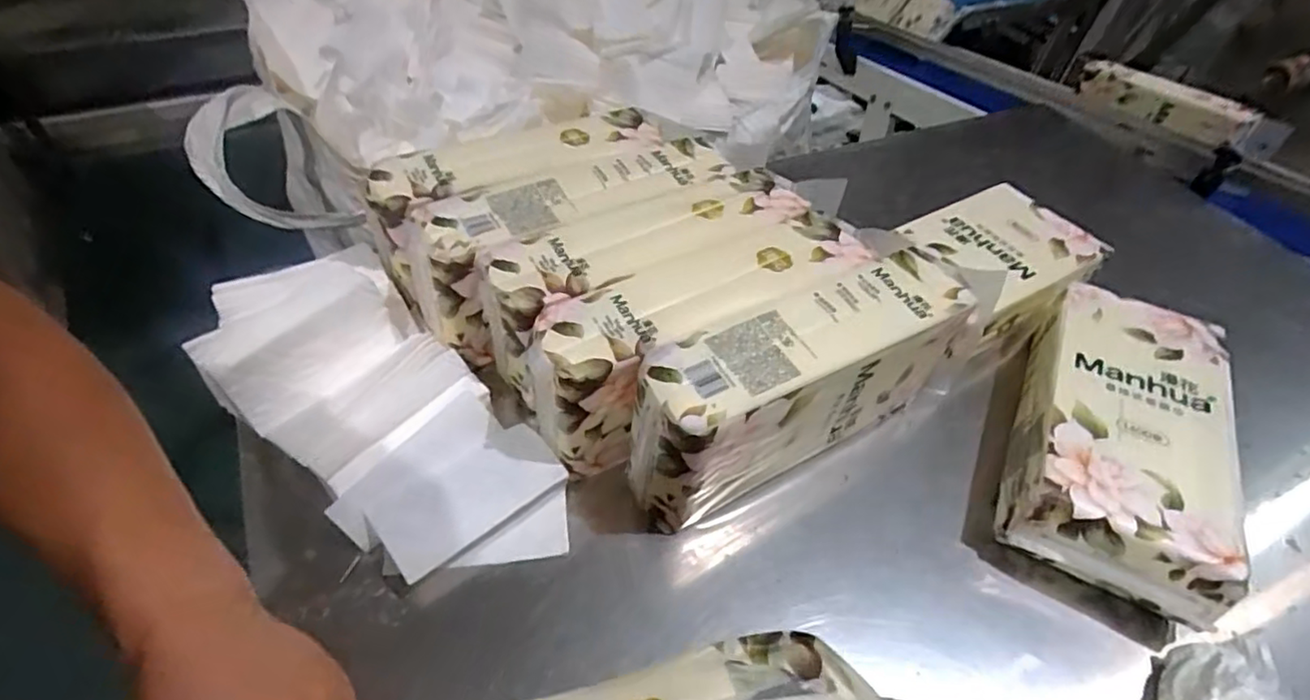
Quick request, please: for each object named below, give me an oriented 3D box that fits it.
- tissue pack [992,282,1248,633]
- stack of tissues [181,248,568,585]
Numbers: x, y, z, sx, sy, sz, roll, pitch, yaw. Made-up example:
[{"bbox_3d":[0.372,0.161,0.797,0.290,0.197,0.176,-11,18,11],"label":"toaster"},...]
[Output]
[{"bbox_3d":[0.438,0.082,0.605,0.161,0.104,0.312,23,51,13],"label":"tissue pack"},{"bbox_3d":[-0.246,0.053,0.577,0.384,0.062,0.177,41,56,9],"label":"stack of tissues"}]

